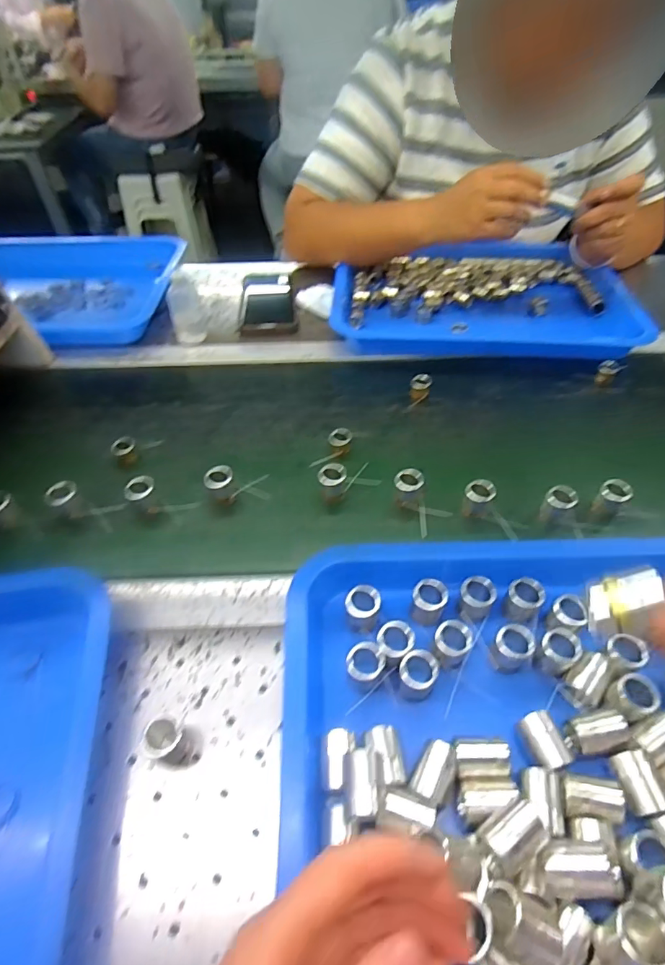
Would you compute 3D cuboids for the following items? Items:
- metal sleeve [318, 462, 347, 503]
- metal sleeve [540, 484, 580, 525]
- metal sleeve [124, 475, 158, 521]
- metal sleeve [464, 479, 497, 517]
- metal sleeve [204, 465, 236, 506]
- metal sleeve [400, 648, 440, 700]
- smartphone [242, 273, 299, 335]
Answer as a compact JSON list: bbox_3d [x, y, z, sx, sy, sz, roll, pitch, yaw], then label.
[{"bbox_3d":[0.000,0.001,0.439,0.024,0.030,0.026,3,50,3],"label":"metal sleeve"},{"bbox_3d":[0.196,0.022,0.417,0.027,0.032,0.022,32,57,24],"label":"metal sleeve"},{"bbox_3d":[-0.166,0.014,0.424,0.023,0.028,0.029,-16,51,-13],"label":"metal sleeve"},{"bbox_3d":[0.128,0.013,0.421,0.024,0.024,0.021,-2,50,-2],"label":"metal sleeve"},{"bbox_3d":[-0.100,0.005,0.433,0.024,0.032,0.024,-12,51,-10],"label":"metal sleeve"},{"bbox_3d":[0.055,0.126,0.314,0.025,0.030,0.024,0,49,0],"label":"metal sleeve"},{"bbox_3d":[-0.090,-0.254,0.679,0.072,0.014,0.188,-3,43,-6],"label":"smartphone"}]

